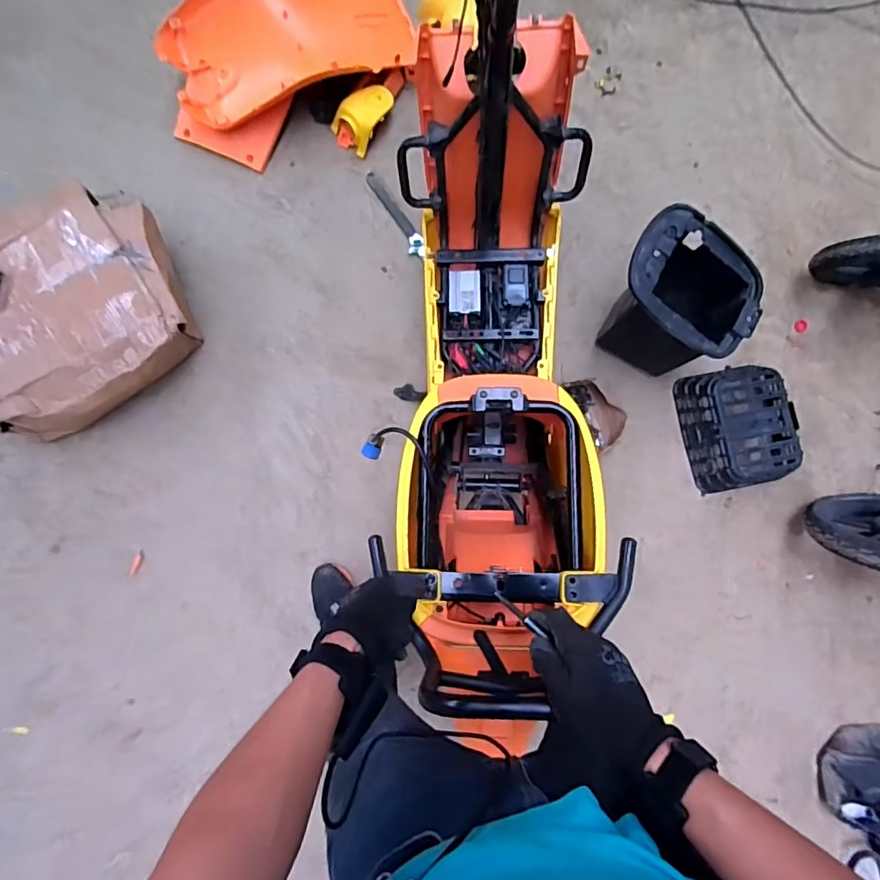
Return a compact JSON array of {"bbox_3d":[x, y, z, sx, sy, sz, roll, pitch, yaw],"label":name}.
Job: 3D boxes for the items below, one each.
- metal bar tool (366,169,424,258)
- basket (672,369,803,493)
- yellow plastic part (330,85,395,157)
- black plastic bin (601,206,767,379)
[{"bbox_3d":[-0.112,-0.593,1.322,0.043,0.016,0.266,-29,88,-9],"label":"metal bar tool"},{"bbox_3d":[0.760,-0.034,1.303,0.227,0.121,0.304,-13,85,-8],"label":"basket"},{"bbox_3d":[-0.199,-0.837,1.305,0.105,0.087,0.159,35,82,-2],"label":"yellow plastic part"},{"bbox_3d":[0.508,-0.302,1.191,0.290,0.358,0.255,26,83,-3],"label":"black plastic bin"}]

